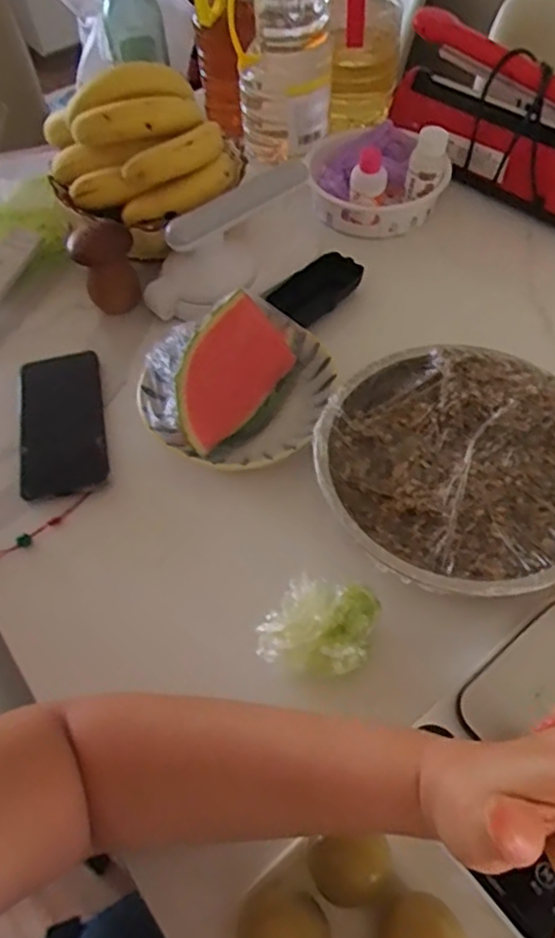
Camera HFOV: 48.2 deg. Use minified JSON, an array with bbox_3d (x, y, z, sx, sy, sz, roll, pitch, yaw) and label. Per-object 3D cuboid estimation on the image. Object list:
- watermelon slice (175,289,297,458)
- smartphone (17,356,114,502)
[{"bbox_3d":[-0.045,-0.081,0.546,0.093,0.061,0.129,35,65,23],"label":"watermelon slice"},{"bbox_3d":[-0.202,-0.047,0.582,0.081,0.013,0.164,-15,61,3],"label":"smartphone"}]

